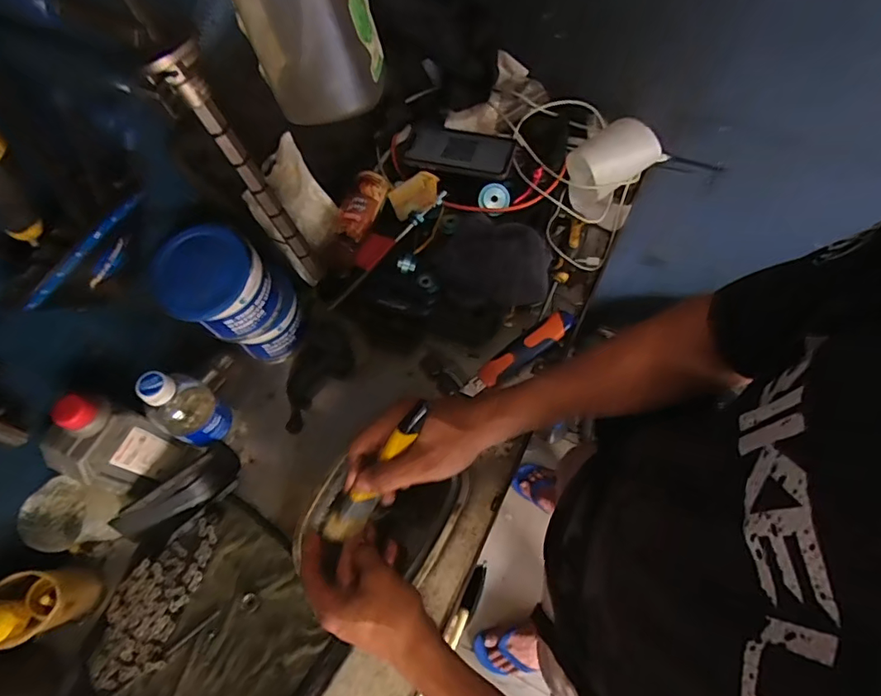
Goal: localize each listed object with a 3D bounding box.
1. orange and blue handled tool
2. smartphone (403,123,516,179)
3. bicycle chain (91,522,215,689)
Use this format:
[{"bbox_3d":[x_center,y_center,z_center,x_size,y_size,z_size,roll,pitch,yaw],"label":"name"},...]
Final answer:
[{"bbox_3d":[0.101,0.007,0.636,0.166,0.030,0.035,-36,68,-13],"label":"orange and blue handled tool"},{"bbox_3d":[0.025,-0.275,0.692,0.149,0.016,0.079,16,67,10],"label":"smartphone"},{"bbox_3d":[-0.311,0.274,0.550,0.075,0.028,0.165,12,67,9],"label":"bicycle chain"}]

